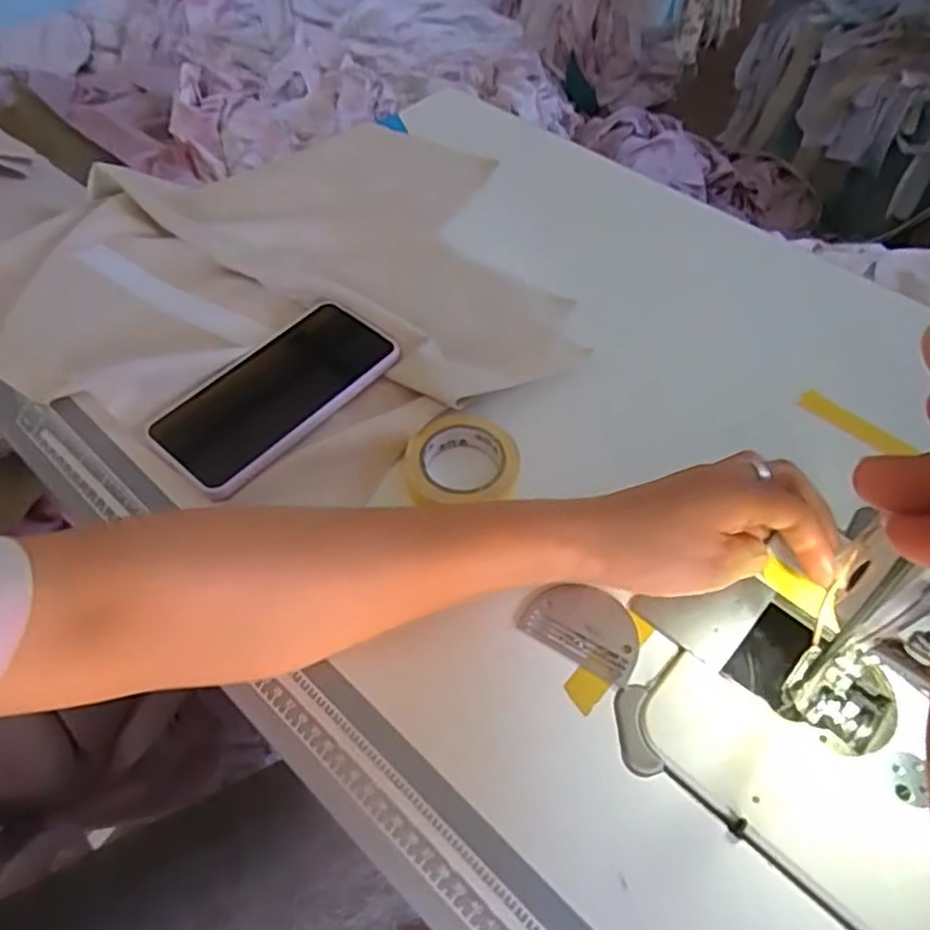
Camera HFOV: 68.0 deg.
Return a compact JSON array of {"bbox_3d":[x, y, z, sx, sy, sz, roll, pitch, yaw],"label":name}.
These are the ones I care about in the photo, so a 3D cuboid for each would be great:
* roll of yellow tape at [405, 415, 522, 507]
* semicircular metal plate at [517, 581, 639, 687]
[{"bbox_3d":[-0.002,-0.001,0.420,0.066,0.018,0.060,0,53,0],"label":"roll of yellow tape"},{"bbox_3d":[0.065,0.086,0.371,0.061,0.004,0.042,27,57,19],"label":"semicircular metal plate"}]

